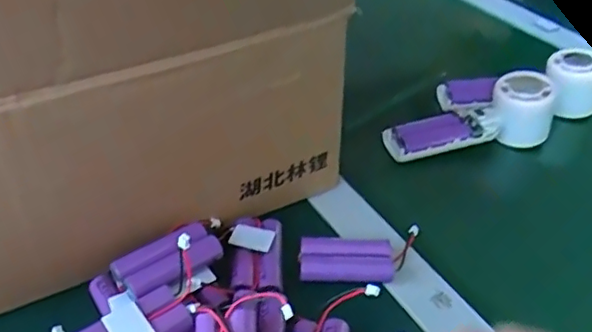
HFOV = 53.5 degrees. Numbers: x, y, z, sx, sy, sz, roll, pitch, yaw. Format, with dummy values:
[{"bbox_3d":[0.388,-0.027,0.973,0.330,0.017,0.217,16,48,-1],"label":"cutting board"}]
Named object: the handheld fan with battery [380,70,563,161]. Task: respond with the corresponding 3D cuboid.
[{"bbox_3d":[0.166,-0.046,0.554,0.160,0.060,0.040,-9,39,-15],"label":"handheld fan with battery"}]

